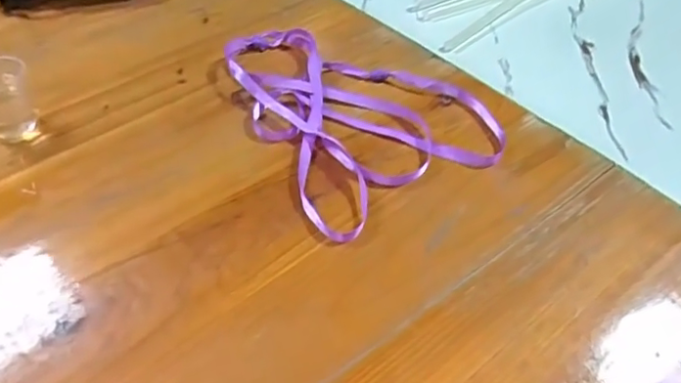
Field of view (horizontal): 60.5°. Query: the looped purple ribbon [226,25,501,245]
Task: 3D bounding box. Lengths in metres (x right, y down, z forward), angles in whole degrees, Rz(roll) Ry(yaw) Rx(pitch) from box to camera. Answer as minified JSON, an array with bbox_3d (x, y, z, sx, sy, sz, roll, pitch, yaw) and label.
[{"bbox_3d":[0.013,-0.078,0.496,0.172,0.019,0.247,-20,50,-18],"label":"looped purple ribbon"}]

